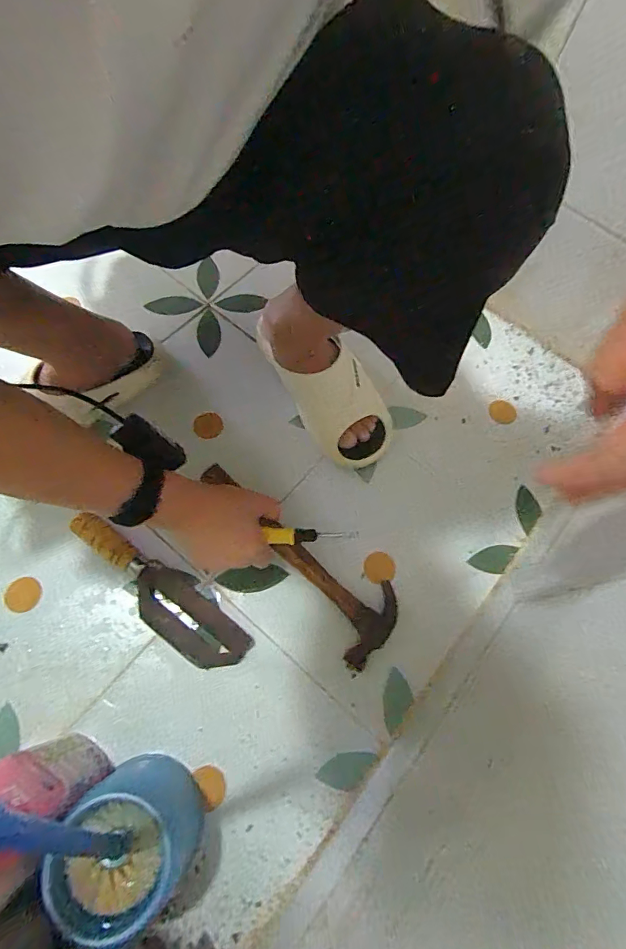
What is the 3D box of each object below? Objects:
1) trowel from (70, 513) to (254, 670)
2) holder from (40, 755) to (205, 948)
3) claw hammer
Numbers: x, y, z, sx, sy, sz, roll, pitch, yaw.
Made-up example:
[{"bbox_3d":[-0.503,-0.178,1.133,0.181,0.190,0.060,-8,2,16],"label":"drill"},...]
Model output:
[{"bbox_3d":[-0.185,0.135,0.517,0.250,0.032,0.066,35,71,11],"label":"trowel"},{"bbox_3d":[-0.159,0.319,0.391,0.100,0.123,0.098,1,68,-2],"label":"holder"},{"bbox_3d":[-0.016,0.093,0.518,0.280,0.036,0.100,46,72,-4],"label":"claw hammer"}]

